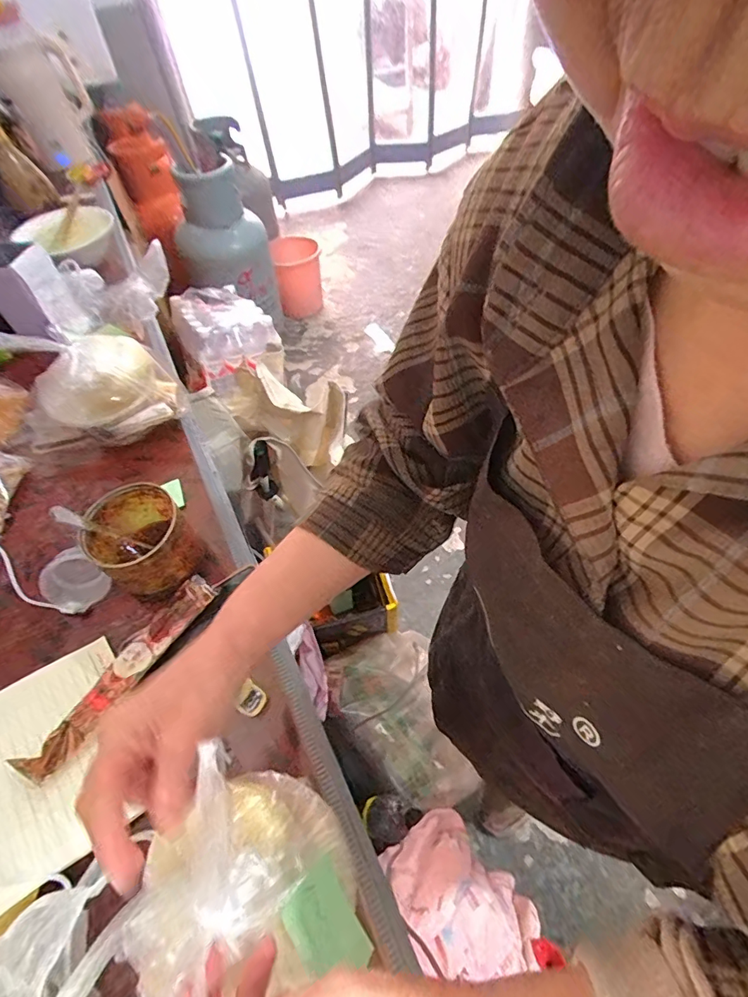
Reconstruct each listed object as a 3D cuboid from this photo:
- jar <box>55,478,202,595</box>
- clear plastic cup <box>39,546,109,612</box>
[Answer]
[{"bbox_3d":[-0.256,0.040,0.507,0.093,0.092,0.099,-3,55,4],"label":"jar"},{"bbox_3d":[-0.333,0.095,0.522,0.053,0.057,0.058,-3,55,4],"label":"clear plastic cup"}]

